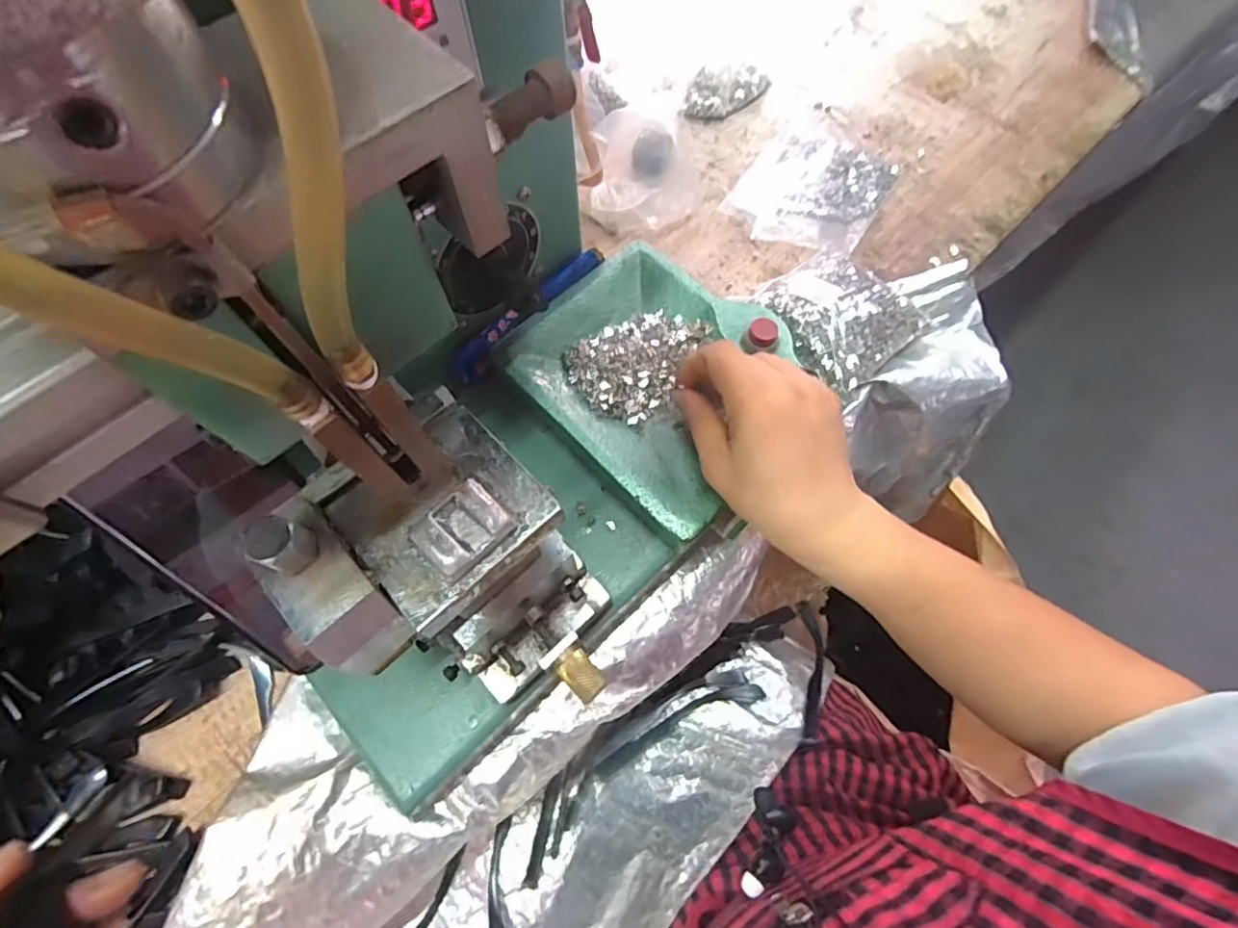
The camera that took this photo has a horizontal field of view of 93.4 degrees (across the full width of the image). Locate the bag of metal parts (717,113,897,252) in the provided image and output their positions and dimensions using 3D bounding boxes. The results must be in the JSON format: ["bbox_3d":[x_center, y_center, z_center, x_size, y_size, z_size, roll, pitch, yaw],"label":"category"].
[{"bbox_3d":[0.201,-0.287,0.595,0.129,0.017,0.203,31,63,11],"label":"bag of metal parts"}]

